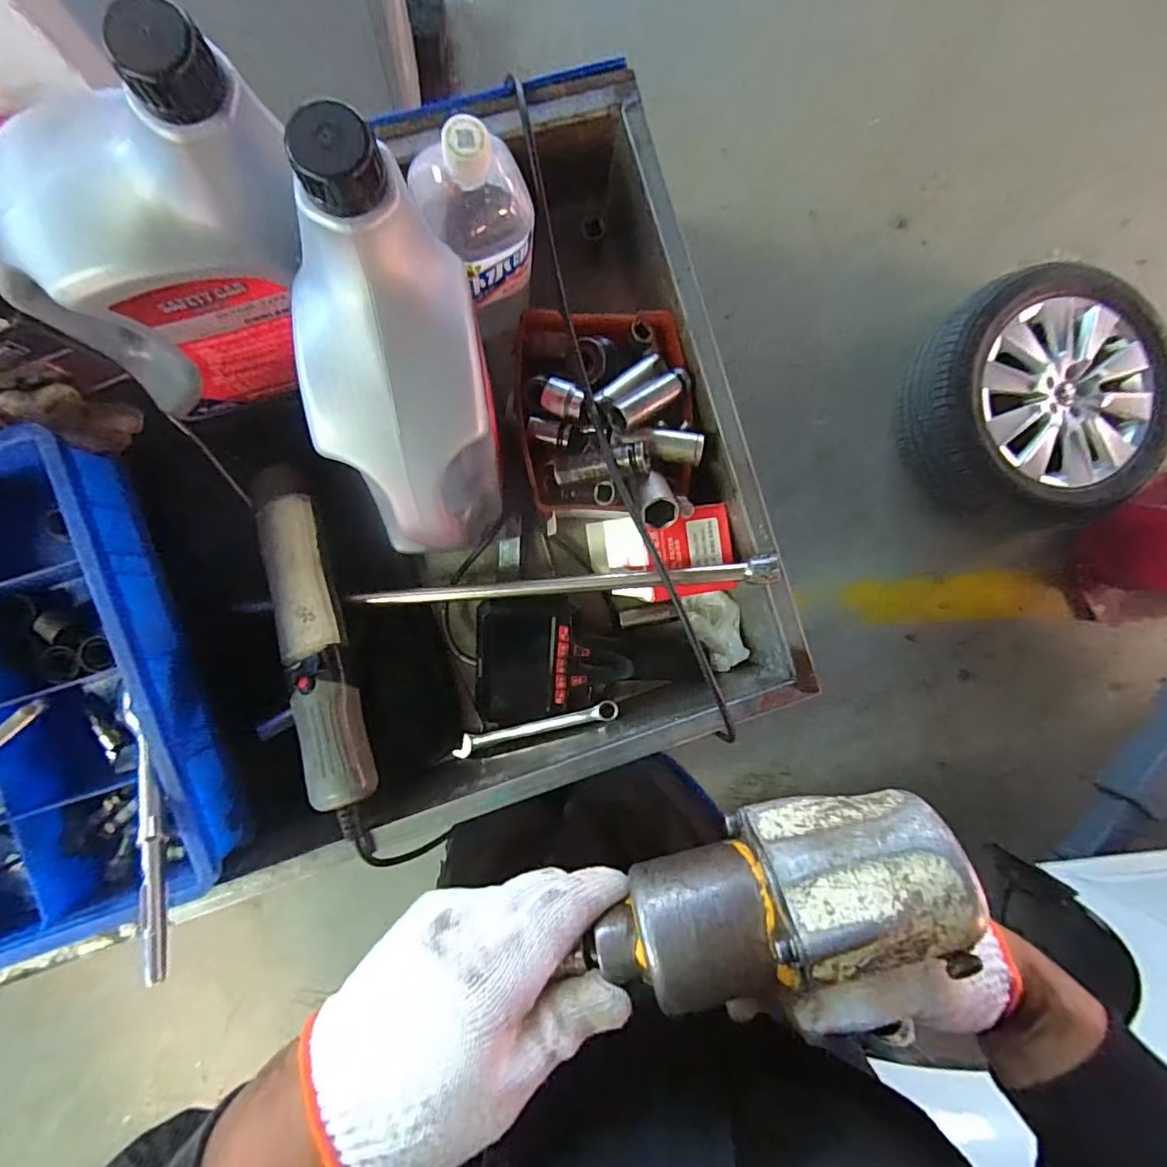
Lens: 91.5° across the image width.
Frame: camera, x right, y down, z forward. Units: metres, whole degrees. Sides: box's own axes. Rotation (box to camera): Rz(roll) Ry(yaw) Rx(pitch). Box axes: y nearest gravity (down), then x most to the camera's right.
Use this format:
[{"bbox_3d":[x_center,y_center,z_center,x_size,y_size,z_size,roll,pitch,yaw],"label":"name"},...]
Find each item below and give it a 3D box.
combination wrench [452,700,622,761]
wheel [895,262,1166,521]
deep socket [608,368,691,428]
[{"bbox_3d":[-0.052,0.146,0.566,0.178,0.013,0.020,-18,93,15],"label":"combination wrench"},{"bbox_3d":[1.102,-0.439,1.384,0.555,0.184,0.551,0,91,-6],"label":"wheel"},{"bbox_3d":[0.058,-0.159,0.484,0.088,0.021,0.026,-37,94,-20],"label":"deep socket"}]

